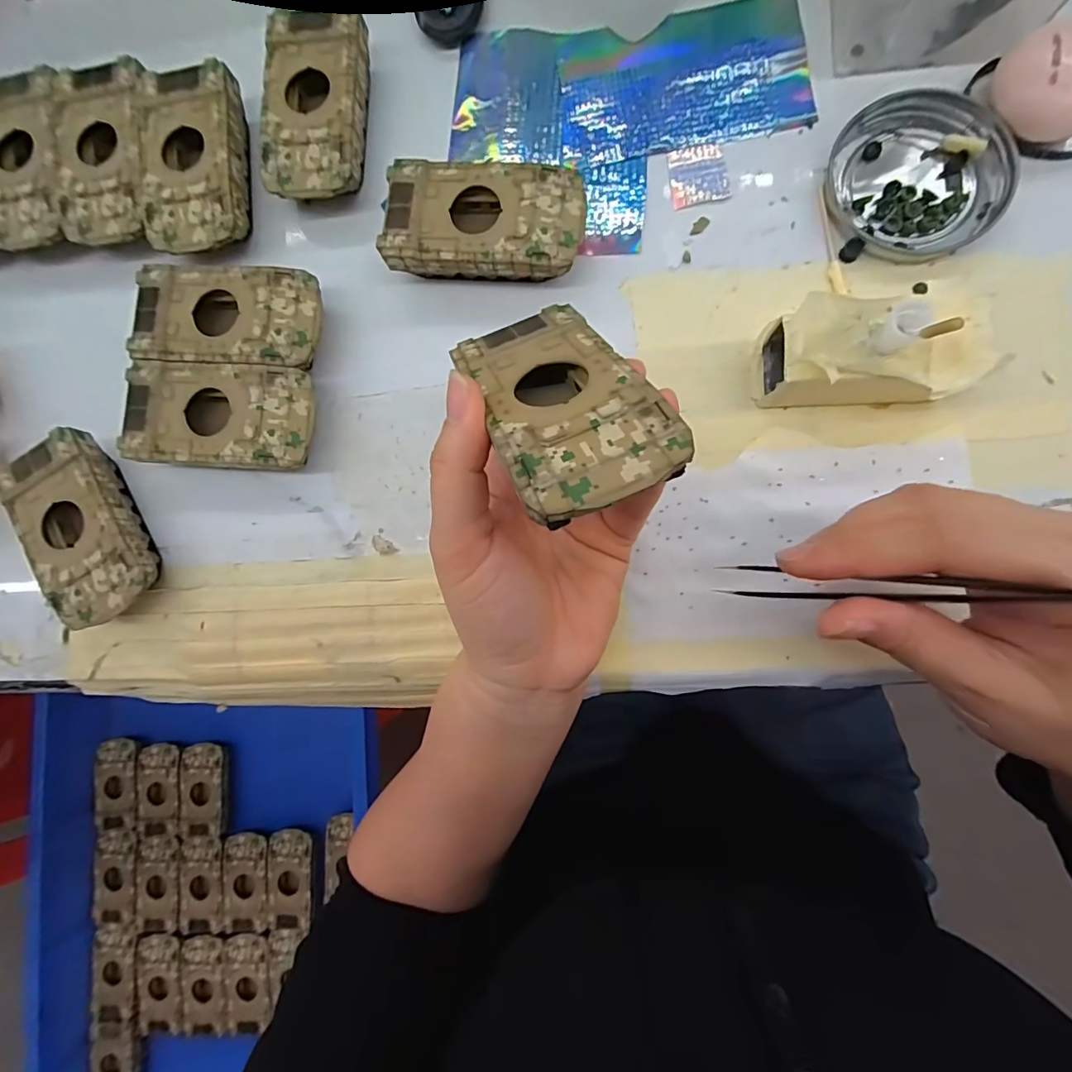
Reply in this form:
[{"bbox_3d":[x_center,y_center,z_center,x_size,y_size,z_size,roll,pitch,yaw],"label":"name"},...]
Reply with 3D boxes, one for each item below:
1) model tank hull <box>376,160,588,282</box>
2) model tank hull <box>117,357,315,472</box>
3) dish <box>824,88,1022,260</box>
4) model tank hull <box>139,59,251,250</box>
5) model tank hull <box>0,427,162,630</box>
[{"bbox_3d":[-0.024,-0.152,0.237,0.095,0.025,0.053,7,87,7],"label":"model tank hull"},{"bbox_3d":[-0.158,-0.060,0.245,0.096,0.025,0.051,4,87,7],"label":"model tank hull"},{"bbox_3d":[0.179,-0.170,0.224,0.074,0.008,0.075,-1,85,6],"label":"dish"},{"bbox_3d":[-0.182,-0.199,0.255,0.049,0.017,0.096,-4,86,7],"label":"model tank hull"},{"bbox_3d":[-0.234,-0.002,0.249,0.047,0.025,0.093,-31,83,4],"label":"model tank hull"}]

